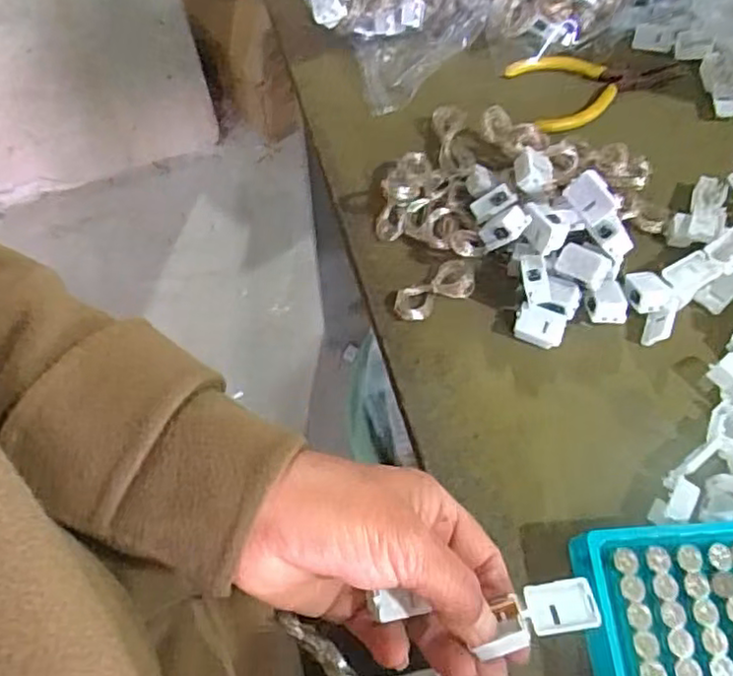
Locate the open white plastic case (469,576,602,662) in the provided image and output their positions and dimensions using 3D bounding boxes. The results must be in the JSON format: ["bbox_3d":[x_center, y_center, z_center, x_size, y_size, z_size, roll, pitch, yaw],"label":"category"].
[{"bbox_3d":[0.070,0.114,0.271,0.049,0.011,0.021,-19,66,-3],"label":"open white plastic case"}]

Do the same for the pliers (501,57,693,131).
[{"bbox_3d":[0.165,-0.175,0.456,0.123,0.011,0.058,-10,65,-4],"label":"pliers"}]

